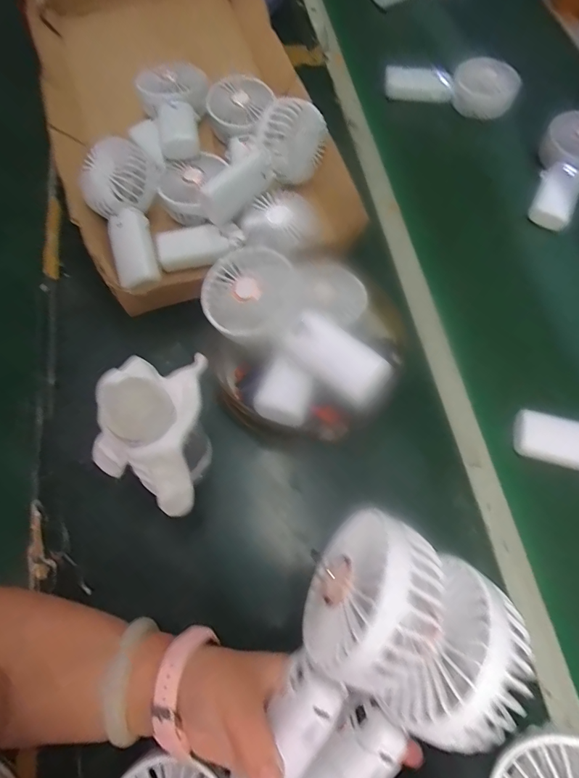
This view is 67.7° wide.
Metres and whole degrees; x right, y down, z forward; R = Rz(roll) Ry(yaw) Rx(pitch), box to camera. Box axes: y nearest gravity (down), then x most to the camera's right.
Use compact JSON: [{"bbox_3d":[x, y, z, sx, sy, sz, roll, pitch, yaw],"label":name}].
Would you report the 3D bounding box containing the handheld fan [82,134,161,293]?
[{"bbox_3d":[-0.199,-0.203,0.528,0.087,0.062,0.186,-9,92,-6],"label":"handheld fan"}]

